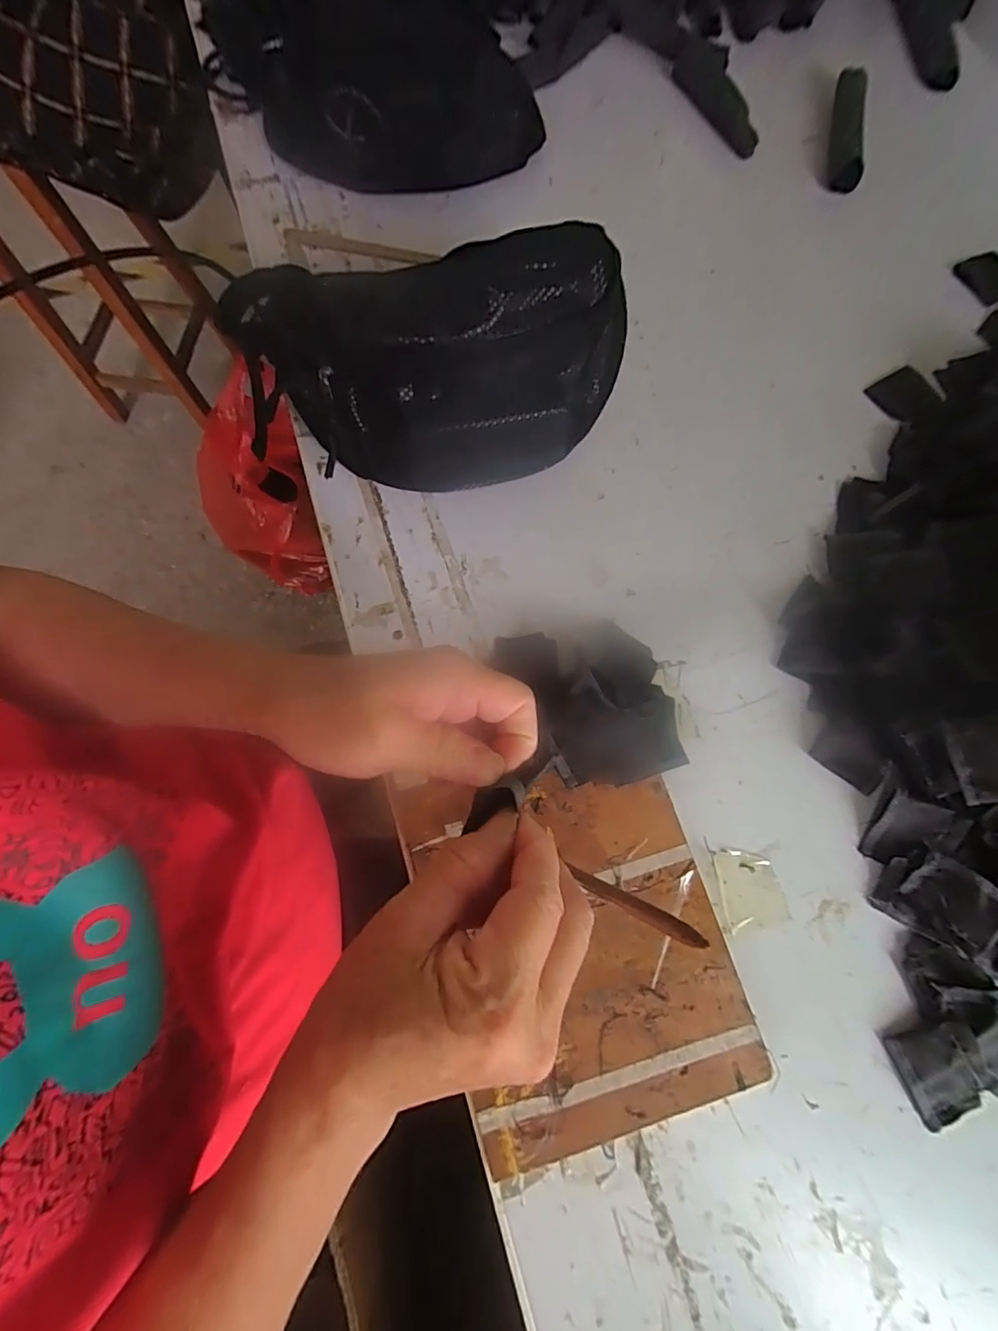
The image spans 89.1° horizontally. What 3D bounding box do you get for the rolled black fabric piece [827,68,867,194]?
[{"bbox_3d":[0.355,-0.551,0.515,0.032,0.019,0.158,12,75,4],"label":"rolled black fabric piece"}]

